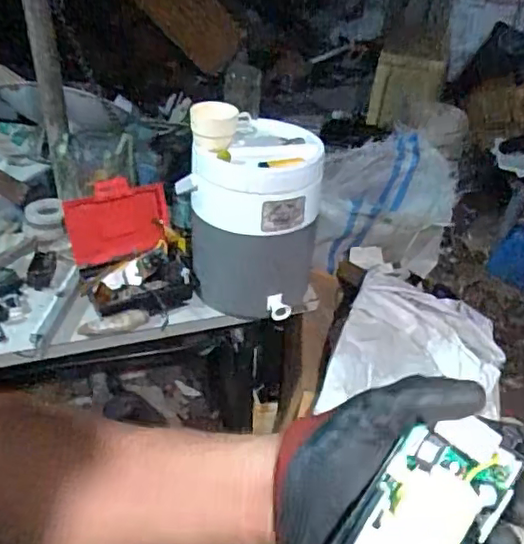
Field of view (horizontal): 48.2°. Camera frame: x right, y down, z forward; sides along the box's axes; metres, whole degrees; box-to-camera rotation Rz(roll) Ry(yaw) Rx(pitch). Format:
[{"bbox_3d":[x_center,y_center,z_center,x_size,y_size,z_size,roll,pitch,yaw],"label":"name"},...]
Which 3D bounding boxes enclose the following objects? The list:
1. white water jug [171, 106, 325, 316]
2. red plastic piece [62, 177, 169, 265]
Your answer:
[{"bbox_3d":[-0.020,-0.111,1.068,0.240,0.361,0.187,9,36,9],"label":"white water jug"},{"bbox_3d":[-0.280,-0.102,1.130,0.191,0.146,0.036,-11,11,-5],"label":"red plastic piece"}]

